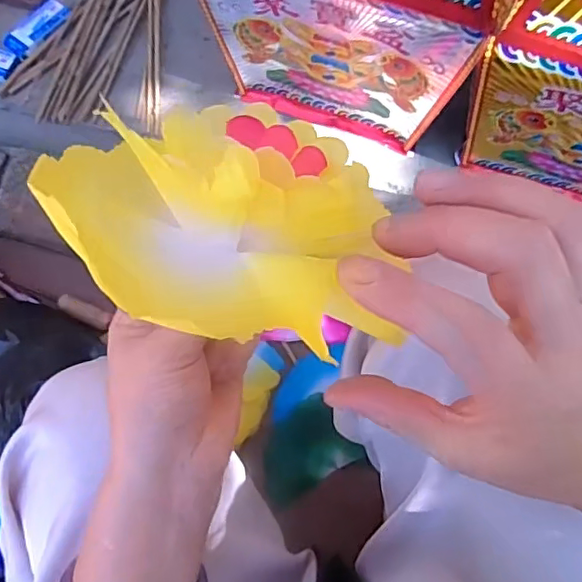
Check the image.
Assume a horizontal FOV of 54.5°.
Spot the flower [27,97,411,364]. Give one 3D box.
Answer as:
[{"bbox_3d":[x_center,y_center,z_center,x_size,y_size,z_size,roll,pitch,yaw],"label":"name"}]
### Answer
[{"bbox_3d":[-0.032,-0.030,0.227,0.134,0.085,0.119,-5,73,-4],"label":"flower"}]

